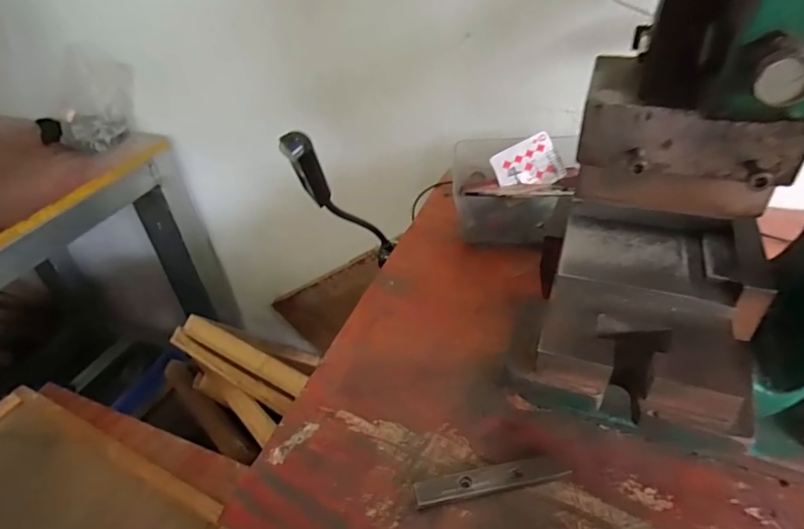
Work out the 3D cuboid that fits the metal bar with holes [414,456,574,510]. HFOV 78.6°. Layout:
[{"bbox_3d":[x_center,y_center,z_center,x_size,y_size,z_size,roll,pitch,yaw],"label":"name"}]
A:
[{"bbox_3d":[0.059,0.142,0.324,0.100,0.007,0.017,-9,39,-5],"label":"metal bar with holes"}]

